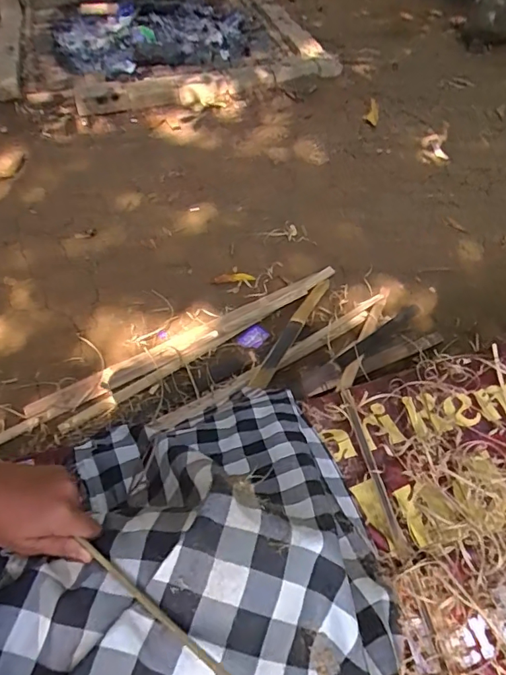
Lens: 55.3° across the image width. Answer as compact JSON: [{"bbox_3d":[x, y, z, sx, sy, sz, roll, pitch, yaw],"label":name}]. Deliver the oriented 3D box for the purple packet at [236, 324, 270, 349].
[{"bbox_3d":[0.001,0.003,1.356,0.084,0.021,0.054,-37,62,-24],"label":"purple packet"}]

